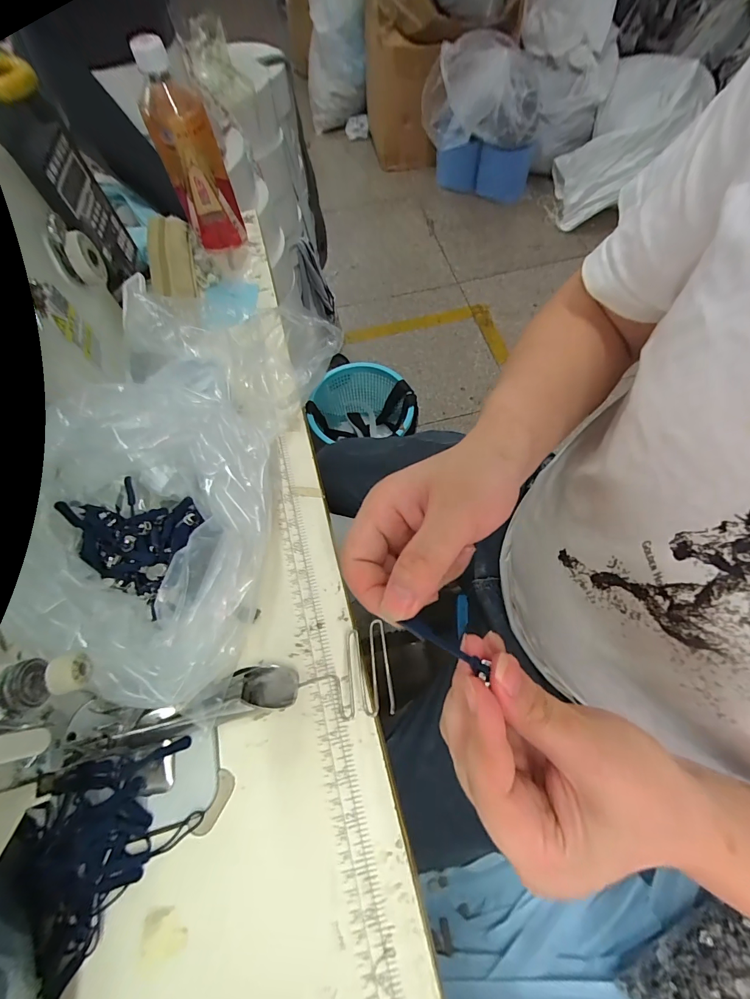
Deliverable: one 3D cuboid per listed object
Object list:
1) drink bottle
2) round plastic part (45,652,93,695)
[{"bbox_3d":[-0.212,-0.394,0.447,0.065,0.184,0.057,-26,68,-9],"label":"drink bottle"},{"bbox_3d":[-0.161,0.092,0.202,0.014,0.014,0.018,-21,67,-7],"label":"round plastic part"}]

